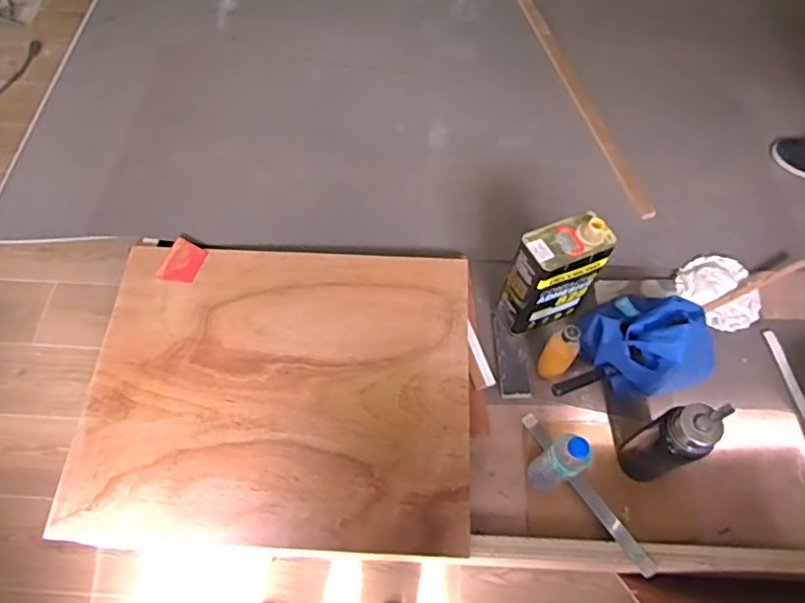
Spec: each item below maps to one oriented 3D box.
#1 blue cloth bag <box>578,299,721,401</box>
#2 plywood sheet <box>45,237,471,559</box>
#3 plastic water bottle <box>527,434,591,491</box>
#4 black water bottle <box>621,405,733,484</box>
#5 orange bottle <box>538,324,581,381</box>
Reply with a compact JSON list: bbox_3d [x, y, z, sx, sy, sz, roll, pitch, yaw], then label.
[{"bbox_3d":[0.461,0.073,1.113,0.205,0.164,0.227,-30,66,-14],"label":"blue cloth bag"},{"bbox_3d":[-0.236,0.160,1.142,0.730,0.032,0.601,2,63,2],"label":"plywood sheet"},{"bbox_3d":[0.262,0.277,0.990,0.055,0.206,0.060,0,63,0],"label":"plastic water bottle"},{"bbox_3d":[0.454,0.234,0.980,0.088,0.250,0.083,-20,64,-9],"label":"black water bottle"},{"bbox_3d":[0.296,0.094,1.095,0.058,0.162,0.062,0,62,1],"label":"orange bottle"}]

